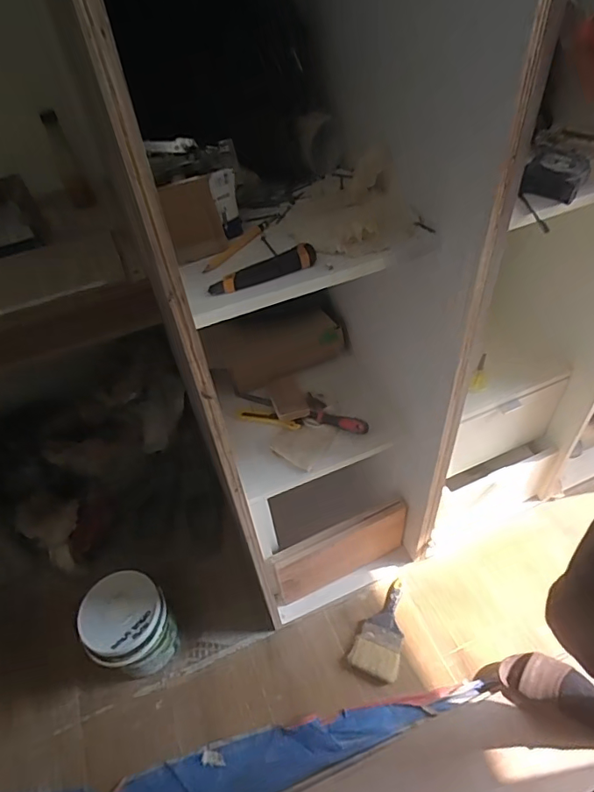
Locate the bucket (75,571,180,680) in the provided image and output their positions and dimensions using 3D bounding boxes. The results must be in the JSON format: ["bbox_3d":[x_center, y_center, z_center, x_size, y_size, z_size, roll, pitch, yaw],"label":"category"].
[{"bbox_3d":[-0.368,0.525,1.122,0.169,0.239,0.169,-2,41,1],"label":"bucket"}]

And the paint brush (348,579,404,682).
[{"bbox_3d":[0.216,0.550,1.190,0.106,0.024,0.223,17,45,21],"label":"paint brush"}]

